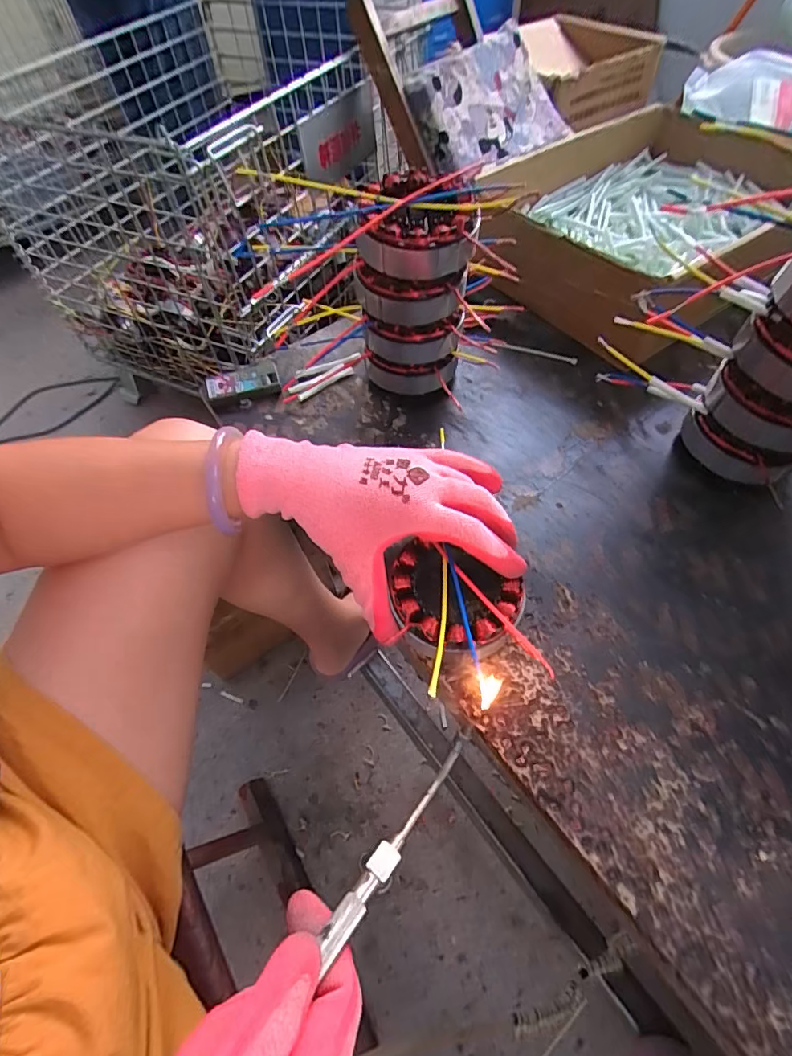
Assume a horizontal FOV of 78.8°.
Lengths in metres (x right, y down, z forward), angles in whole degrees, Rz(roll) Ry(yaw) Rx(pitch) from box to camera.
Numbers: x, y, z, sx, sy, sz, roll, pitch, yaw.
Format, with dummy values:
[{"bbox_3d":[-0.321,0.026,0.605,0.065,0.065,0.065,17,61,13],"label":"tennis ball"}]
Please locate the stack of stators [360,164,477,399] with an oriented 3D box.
[{"bbox_3d":[0.015,-0.184,0.398,0.083,0.160,0.072,1,58,3],"label":"stack of stators"}]

